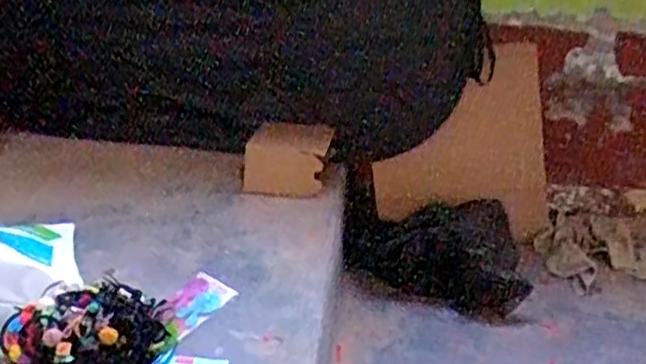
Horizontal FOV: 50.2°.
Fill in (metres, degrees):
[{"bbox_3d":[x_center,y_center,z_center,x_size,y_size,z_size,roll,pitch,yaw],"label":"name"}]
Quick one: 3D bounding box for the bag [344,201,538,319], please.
[{"bbox_3d":[0.276,0.152,1.658,0.403,0.294,0.128,18,29,37],"label":"bag"}]

